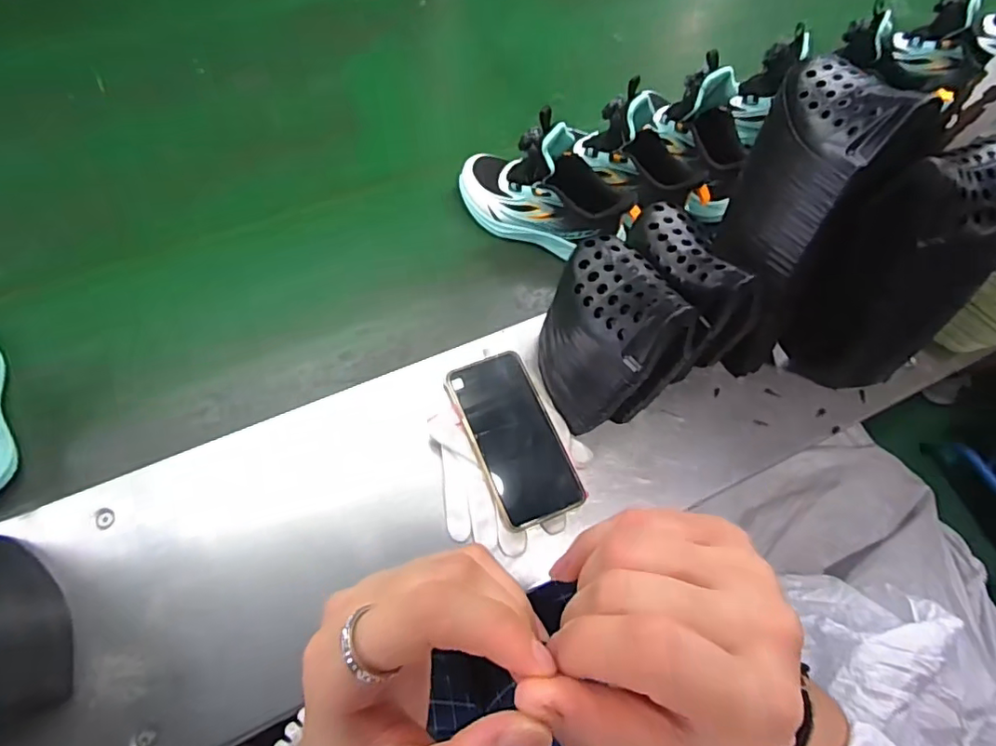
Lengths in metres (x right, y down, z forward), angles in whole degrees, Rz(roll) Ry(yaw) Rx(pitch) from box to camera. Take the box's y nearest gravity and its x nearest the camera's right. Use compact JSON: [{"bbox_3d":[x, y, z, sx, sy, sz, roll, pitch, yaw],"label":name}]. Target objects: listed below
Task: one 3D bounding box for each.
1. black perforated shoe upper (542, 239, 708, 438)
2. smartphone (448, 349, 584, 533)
[{"bbox_3d":[0.093,-0.027,0.493,0.104,0.177,0.133,-36,74,-19],"label":"black perforated shoe upper"},{"bbox_3d":[0.015,0.058,0.517,0.078,0.015,0.160,-20,70,-14],"label":"smartphone"}]

